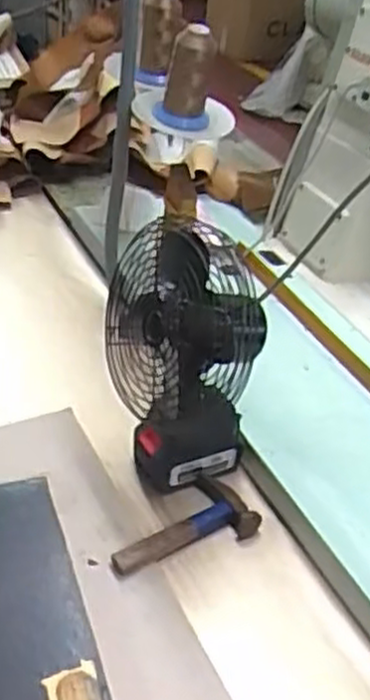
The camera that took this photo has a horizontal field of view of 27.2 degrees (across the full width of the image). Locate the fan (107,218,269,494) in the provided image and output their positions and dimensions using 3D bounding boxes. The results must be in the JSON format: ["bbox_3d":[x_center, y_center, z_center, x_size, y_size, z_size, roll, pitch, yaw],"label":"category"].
[{"bbox_3d":[0.002,0.015,0.798,0.154,0.260,0.153,-2,38,-13],"label":"fan"}]

